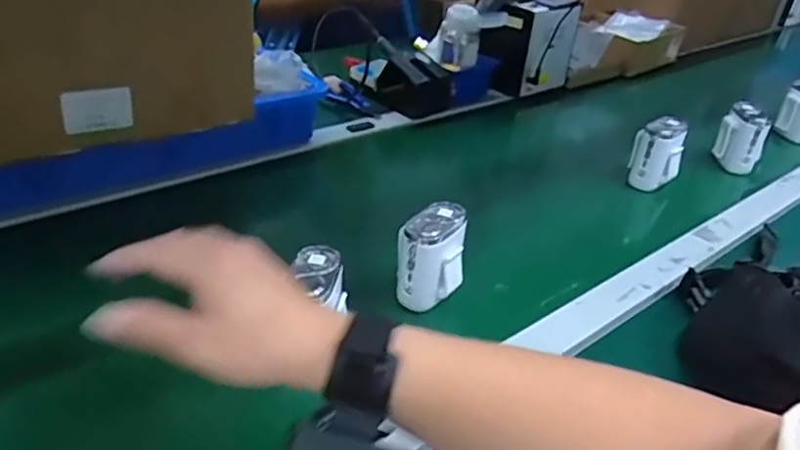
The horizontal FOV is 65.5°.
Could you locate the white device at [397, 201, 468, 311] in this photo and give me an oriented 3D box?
[{"bbox_3d":[0.031,0.028,0.563,0.052,0.078,0.062,16,37,13],"label":"white device"}]

